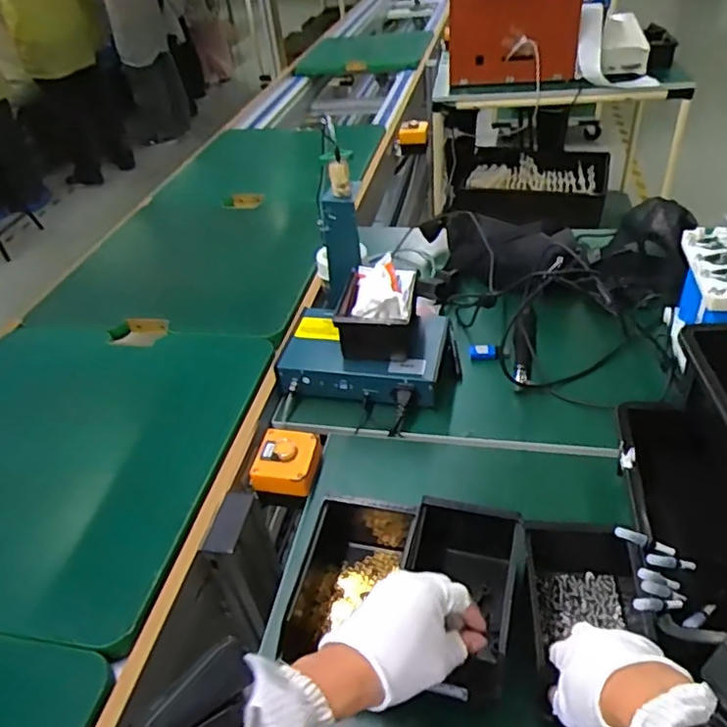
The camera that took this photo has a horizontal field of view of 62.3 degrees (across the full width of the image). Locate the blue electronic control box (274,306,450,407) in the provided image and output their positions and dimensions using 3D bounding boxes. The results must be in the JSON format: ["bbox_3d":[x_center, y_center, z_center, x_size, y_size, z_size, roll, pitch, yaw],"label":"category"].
[{"bbox_3d":[0.002,-0.018,0.898,0.233,0.057,0.160,3,41,12],"label":"blue electronic control box"}]

